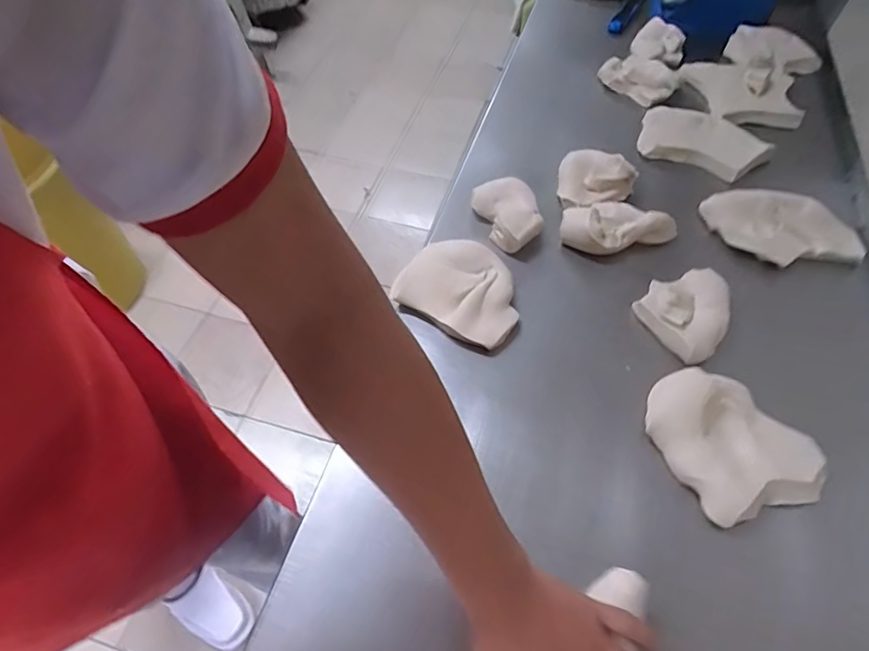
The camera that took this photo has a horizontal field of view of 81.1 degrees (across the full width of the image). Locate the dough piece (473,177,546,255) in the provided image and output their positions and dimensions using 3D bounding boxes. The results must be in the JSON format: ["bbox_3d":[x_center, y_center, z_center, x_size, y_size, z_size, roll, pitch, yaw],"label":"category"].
[{"bbox_3d":[0.110,-0.166,0.749,0.085,0.048,0.136,-16,56,-10],"label":"dough piece"}]

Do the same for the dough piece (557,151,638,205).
[{"bbox_3d":[0.247,-0.230,0.785,0.105,0.051,0.107,-4,55,-2],"label":"dough piece"}]

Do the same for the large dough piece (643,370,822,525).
[{"bbox_3d":[0.308,0.120,0.538,0.133,0.040,0.161,-24,58,-15],"label":"large dough piece"}]

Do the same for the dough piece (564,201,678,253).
[{"bbox_3d":[0.262,-0.142,0.724,0.159,0.043,0.087,-4,55,-2],"label":"dough piece"}]

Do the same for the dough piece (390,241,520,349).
[{"bbox_3d":[0.039,-0.049,0.668,0.164,0.042,0.136,28,60,19],"label":"dough piece"}]

